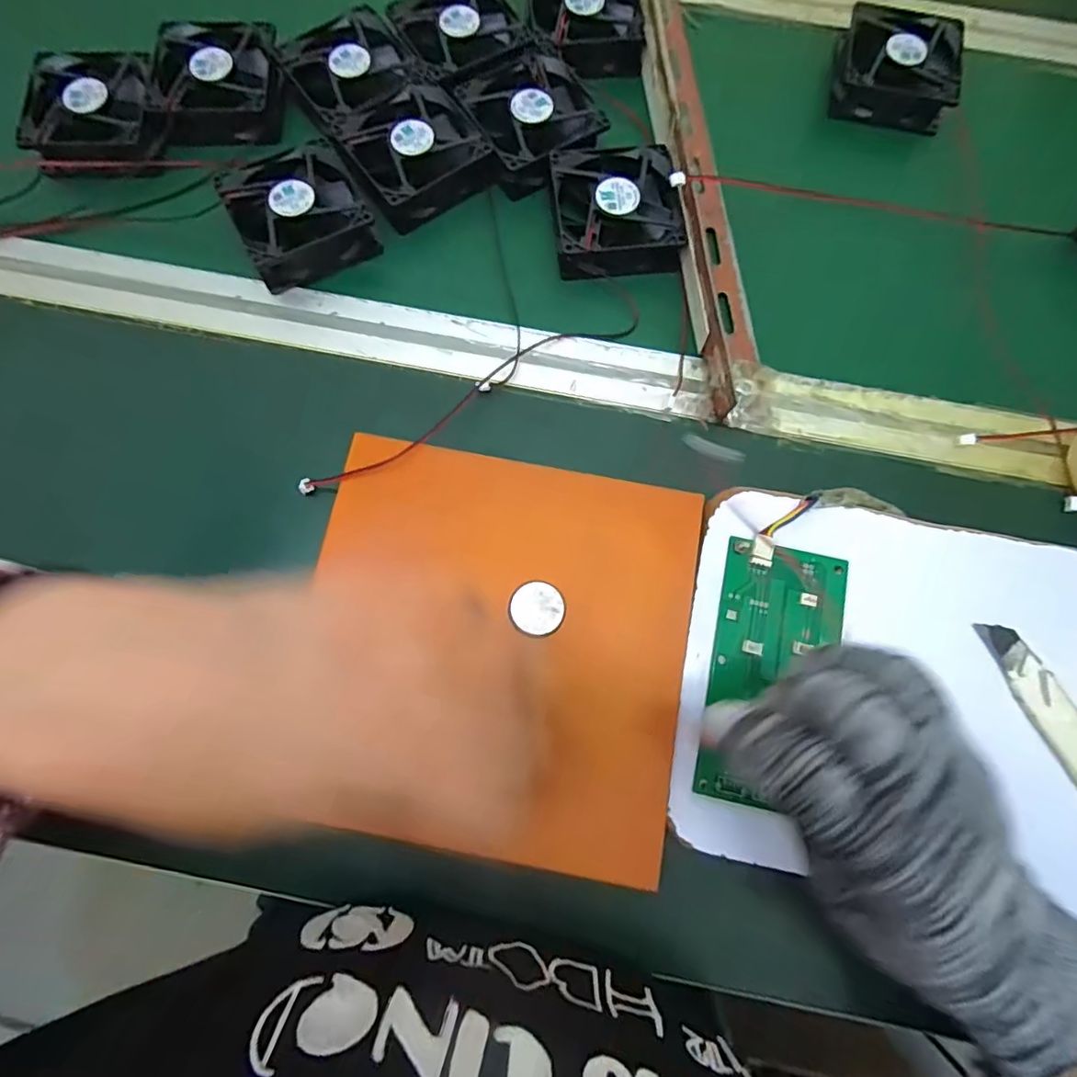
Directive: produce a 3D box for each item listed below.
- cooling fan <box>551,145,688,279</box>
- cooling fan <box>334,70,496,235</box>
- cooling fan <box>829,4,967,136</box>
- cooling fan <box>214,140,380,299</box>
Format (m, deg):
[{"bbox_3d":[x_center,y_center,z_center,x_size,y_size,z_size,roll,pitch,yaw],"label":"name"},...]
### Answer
[{"bbox_3d":[0.052,-0.217,0.361,0.082,0.021,0.085,-4,73,-1],"label":"cooling fan"},{"bbox_3d":[-0.085,-0.260,0.371,0.085,0.023,0.087,-38,77,-11],"label":"cooling fan"},{"bbox_3d":[0.260,-0.343,0.400,0.081,0.032,0.077,14,73,4],"label":"cooling fan"},{"bbox_3d":[-0.156,-0.214,0.361,0.078,0.030,0.084,-26,75,-8],"label":"cooling fan"}]

